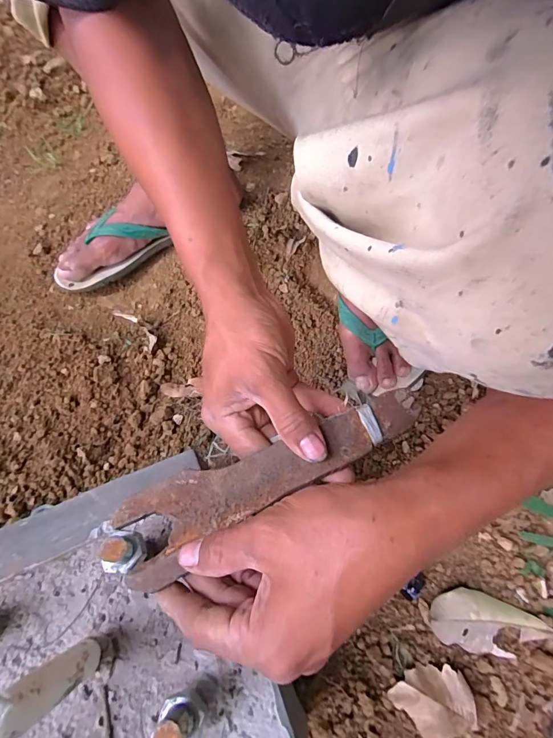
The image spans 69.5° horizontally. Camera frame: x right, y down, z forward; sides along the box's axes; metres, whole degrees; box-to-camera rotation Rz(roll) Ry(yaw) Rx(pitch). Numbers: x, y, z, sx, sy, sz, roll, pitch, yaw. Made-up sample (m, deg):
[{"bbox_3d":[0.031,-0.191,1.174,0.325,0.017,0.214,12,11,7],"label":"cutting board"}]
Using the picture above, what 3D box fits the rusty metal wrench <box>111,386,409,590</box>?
[{"bbox_3d":[0.003,0.067,0.258,0.206,0.005,0.052,-23,67,-11],"label":"rusty metal wrench"}]

